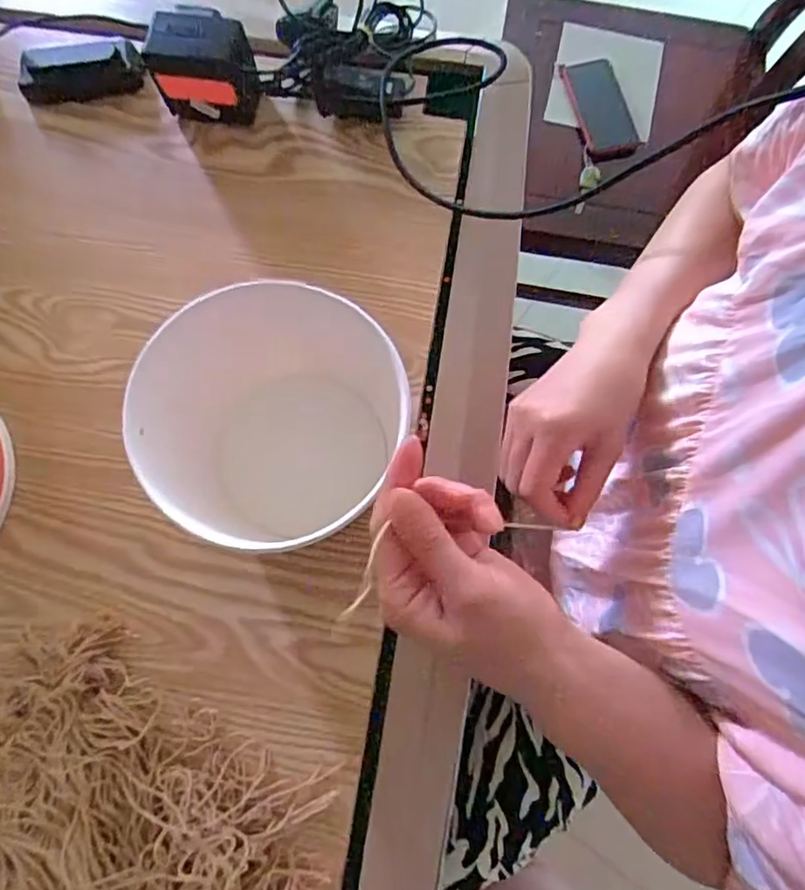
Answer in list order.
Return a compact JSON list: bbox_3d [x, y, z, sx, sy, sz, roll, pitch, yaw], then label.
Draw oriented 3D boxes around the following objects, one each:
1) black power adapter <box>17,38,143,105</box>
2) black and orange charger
[{"bbox_3d":[-0.298,-0.346,0.553,0.111,0.029,0.044,-9,76,-2],"label":"black power adapter"},{"bbox_3d":[-0.163,-0.322,0.510,0.087,0.076,0.056,6,76,2],"label":"black and orange charger"}]

